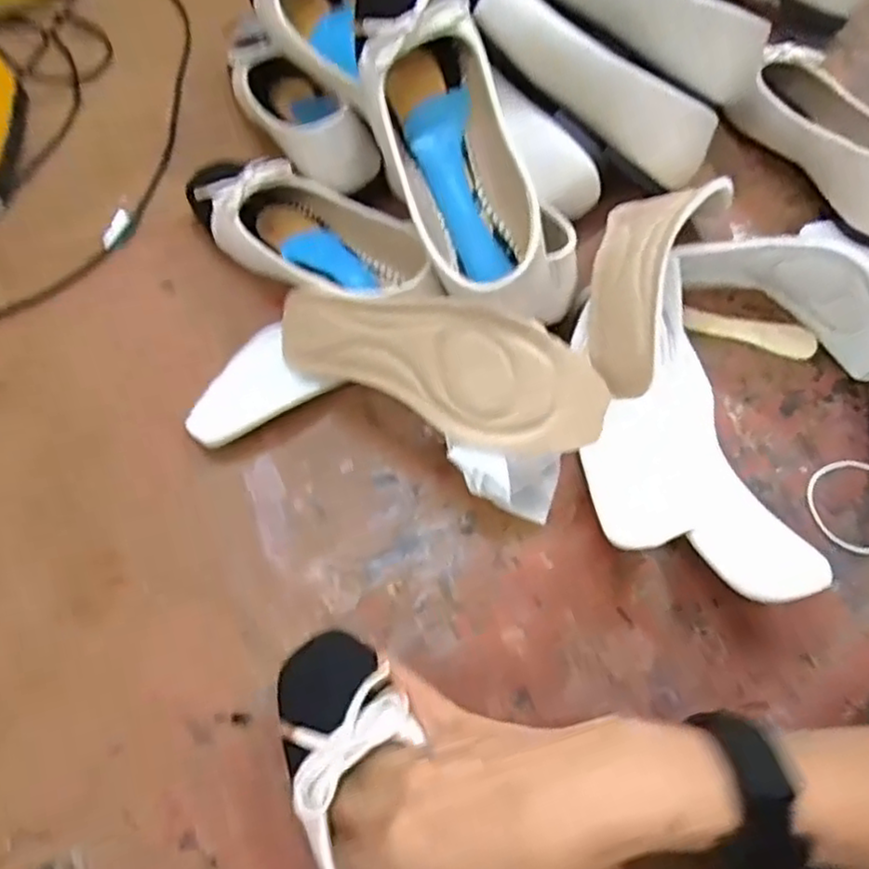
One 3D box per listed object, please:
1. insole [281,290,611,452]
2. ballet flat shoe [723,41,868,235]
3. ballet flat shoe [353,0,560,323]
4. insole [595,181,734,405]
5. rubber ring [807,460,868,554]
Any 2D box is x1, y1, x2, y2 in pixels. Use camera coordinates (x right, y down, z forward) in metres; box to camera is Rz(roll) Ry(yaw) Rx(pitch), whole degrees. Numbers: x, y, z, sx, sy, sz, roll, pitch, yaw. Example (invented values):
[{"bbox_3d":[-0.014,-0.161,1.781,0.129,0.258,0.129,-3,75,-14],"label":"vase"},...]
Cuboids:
[{"bbox_3d":[-0.002,-0.048,0.446,0.224,0.038,0.077,20,97,10],"label":"insole"},{"bbox_3d":[0.327,-0.244,0.557,0.087,0.055,0.204,-27,64,-13],"label":"ballet flat shoe"},{"bbox_3d":[0.012,-0.186,0.451,0.083,0.090,0.238,-19,86,-9],"label":"ballet flat shoe"},{"bbox_3d":[0.142,-0.104,0.463,0.071,0.055,0.155,17,77,10],"label":"insole"},{"bbox_3d":[0.279,0.047,0.450,0.066,0.005,0.064,-1,61,1],"label":"rubber ring"}]

